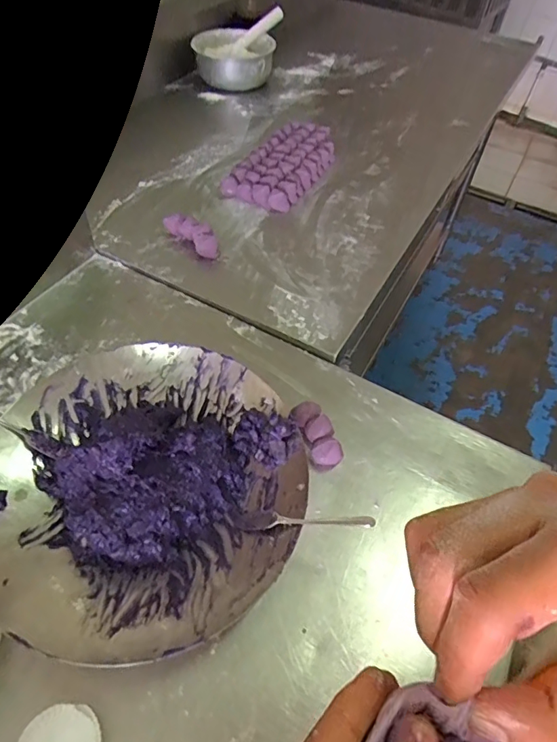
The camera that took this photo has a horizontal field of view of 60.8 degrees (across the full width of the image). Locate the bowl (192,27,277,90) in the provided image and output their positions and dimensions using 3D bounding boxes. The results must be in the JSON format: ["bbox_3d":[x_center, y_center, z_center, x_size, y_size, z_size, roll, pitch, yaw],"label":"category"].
[{"bbox_3d":[-0.105,-0.744,1.127,0.178,0.074,0.178,8,53,2],"label":"bowl"}]

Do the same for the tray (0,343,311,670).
[{"bbox_3d":[-0.131,0.111,0.475,0.301,0.075,0.299,2,53,-2],"label":"tray"}]

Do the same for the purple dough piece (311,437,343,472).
[{"bbox_3d":[0.054,0.093,0.531,0.033,0.028,0.030,2,53,-2],"label":"purple dough piece"}]

